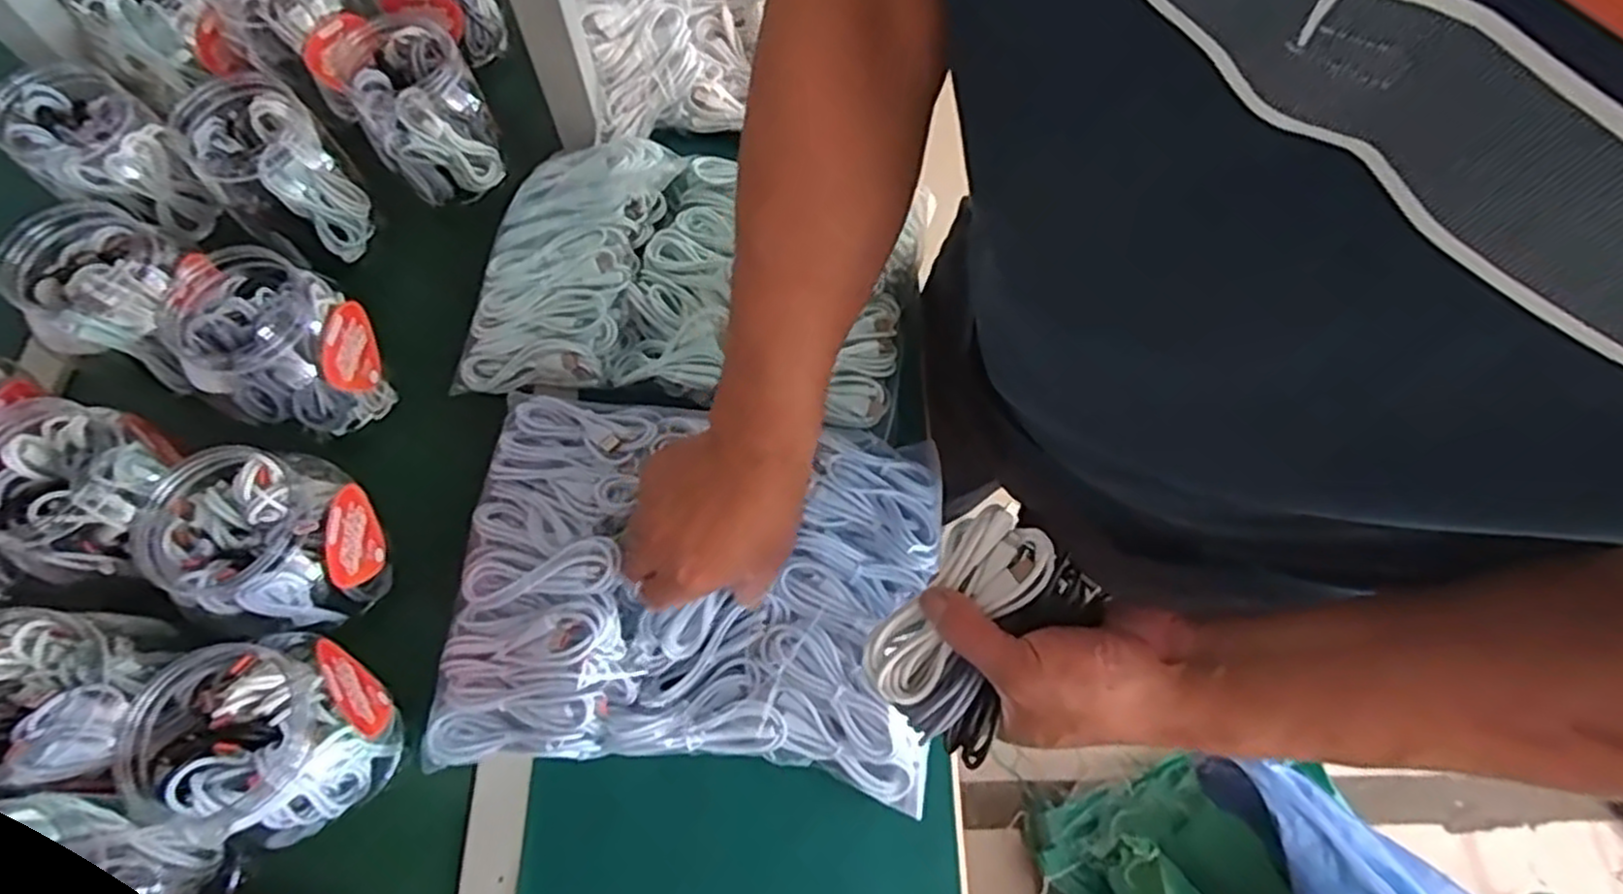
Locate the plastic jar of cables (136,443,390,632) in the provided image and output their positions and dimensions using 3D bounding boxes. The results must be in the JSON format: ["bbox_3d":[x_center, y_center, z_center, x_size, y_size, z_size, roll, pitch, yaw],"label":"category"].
[{"bbox_3d":[-0.353,0.062,0.519,0.100,0.120,0.097,0,66,0],"label":"plastic jar of cables"}]

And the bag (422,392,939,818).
[{"bbox_3d":[-0.081,0.091,0.554,0.334,0.062,0.260,5,66,2],"label":"bag"}]

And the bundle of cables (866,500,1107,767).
[{"bbox_3d":[0.086,0.093,0.403,0.079,0.040,0.114,38,72,15],"label":"bundle of cables"}]

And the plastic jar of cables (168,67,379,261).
[{"bbox_3d":[-0.446,-0.232,0.655,0.096,0.126,0.093,0,66,0],"label":"plastic jar of cables"}]

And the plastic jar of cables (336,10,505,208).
[{"bbox_3d":[-0.338,-0.288,0.683,0.096,0.134,0.088,0,66,0],"label":"plastic jar of cables"}]

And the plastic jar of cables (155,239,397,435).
[{"bbox_3d":[-0.398,-0.073,0.590,0.118,0.119,0.110,30,70,12],"label":"plastic jar of cables"}]

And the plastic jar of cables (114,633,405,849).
[{"bbox_3d":[-0.329,0.182,0.474,0.118,0.117,0.100,-40,72,-16],"label":"plastic jar of cables"}]

